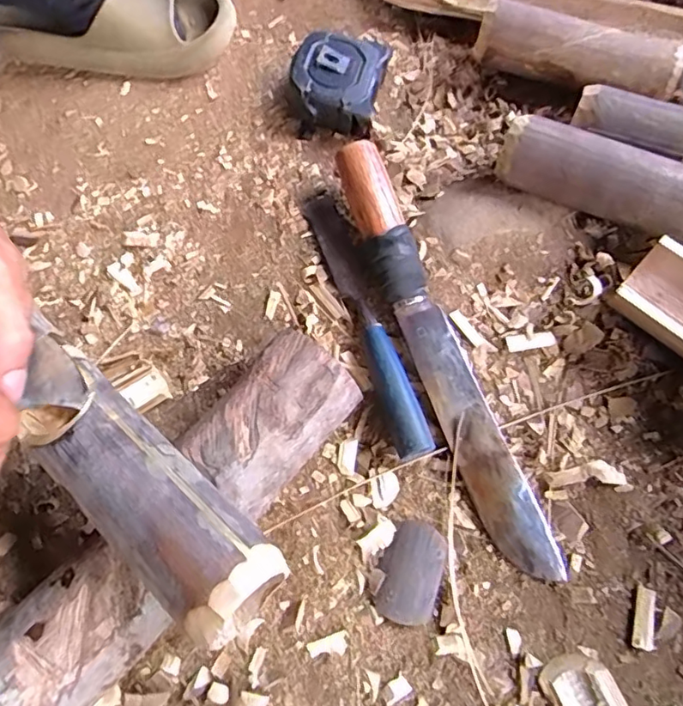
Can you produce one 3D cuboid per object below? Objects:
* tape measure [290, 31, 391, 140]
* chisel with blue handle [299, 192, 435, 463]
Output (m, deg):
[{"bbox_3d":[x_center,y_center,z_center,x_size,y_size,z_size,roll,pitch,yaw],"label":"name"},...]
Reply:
[{"bbox_3d":[-0.004,-0.237,0.491,0.079,0.047,0.083,10,70,5],"label":"tape measure"},{"bbox_3d":[0.015,-0.031,0.425,0.026,0.023,0.233,-18,70,-6],"label":"chisel with blue handle"}]

